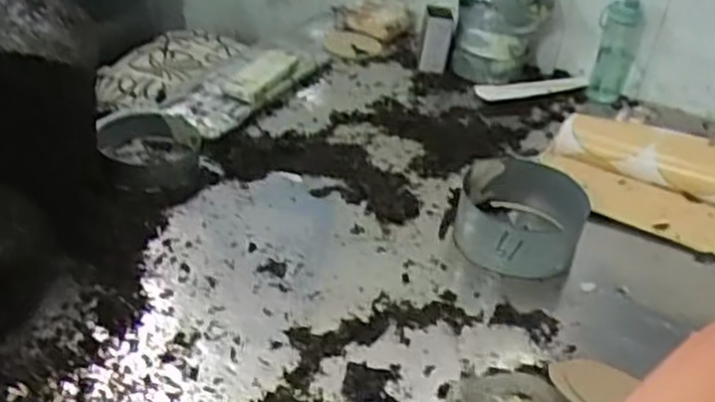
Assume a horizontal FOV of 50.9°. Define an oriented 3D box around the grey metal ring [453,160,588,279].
[{"bbox_3d":[0.256,0.025,1.175,0.197,0.097,0.224,14,32,11],"label":"grey metal ring"}]

